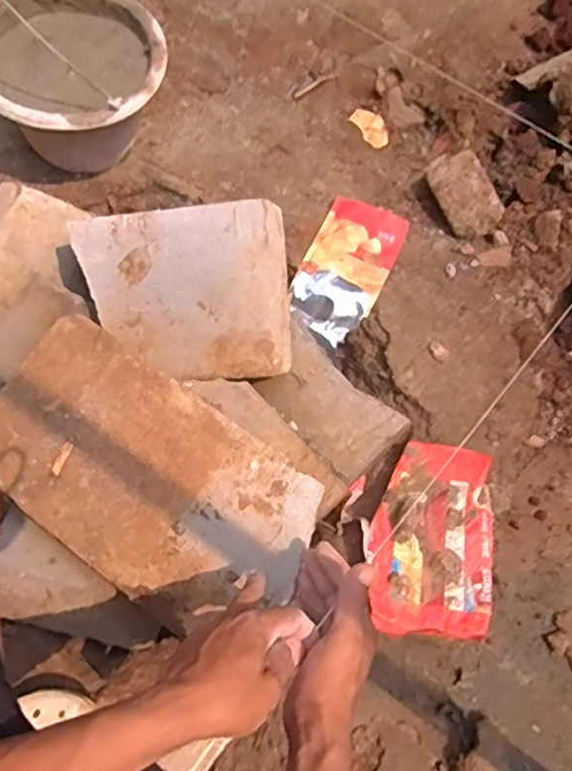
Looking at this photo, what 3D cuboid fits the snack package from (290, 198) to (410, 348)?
[{"bbox_3d":[0.087,-0.167,0.911,0.115,0.050,0.208,24,64,8],"label":"snack package"}]

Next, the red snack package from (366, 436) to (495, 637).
[{"bbox_3d":[0.173,0.175,0.750,0.135,0.023,0.226,9,63,1],"label":"red snack package"}]

